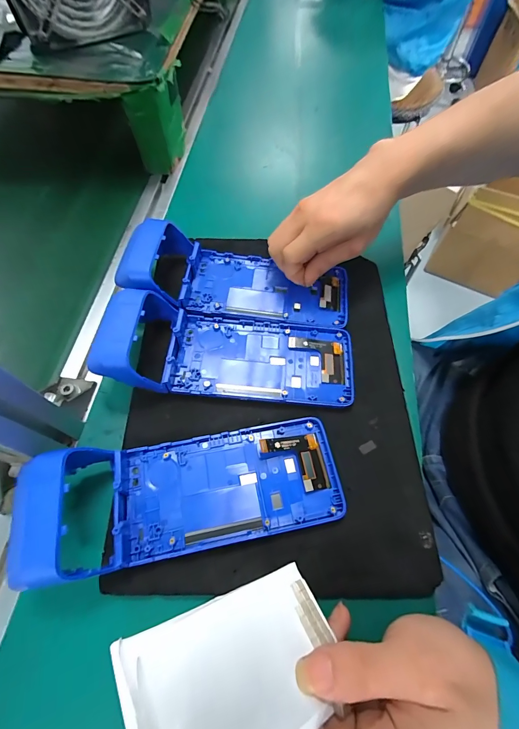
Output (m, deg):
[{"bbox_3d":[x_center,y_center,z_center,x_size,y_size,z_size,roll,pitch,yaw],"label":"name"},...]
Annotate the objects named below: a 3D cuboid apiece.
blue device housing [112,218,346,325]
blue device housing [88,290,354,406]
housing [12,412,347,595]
[{"bbox_3d":[-0.021,-0.085,0.342,0.222,0.045,0.086,13,63,-6],"label":"blue device housing"},{"bbox_3d":[-0.035,-0.014,0.299,0.206,0.038,0.087,8,62,-10],"label":"blue device housing"},{"bbox_3d":[-0.048,0.089,0.239,0.216,0.052,0.083,-9,64,-6],"label":"housing"}]

